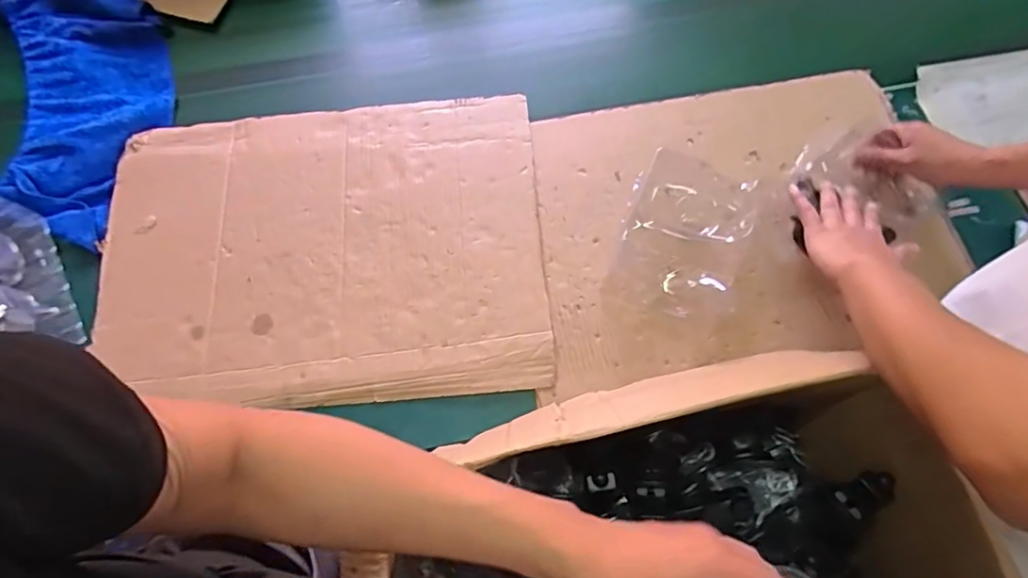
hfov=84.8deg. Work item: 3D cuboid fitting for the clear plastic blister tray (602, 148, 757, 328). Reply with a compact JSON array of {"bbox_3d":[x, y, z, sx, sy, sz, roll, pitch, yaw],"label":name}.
[{"bbox_3d":[0.199,-0.060,0.657,0.141,0.055,0.190,18,74,5],"label":"clear plastic blister tray"}]

